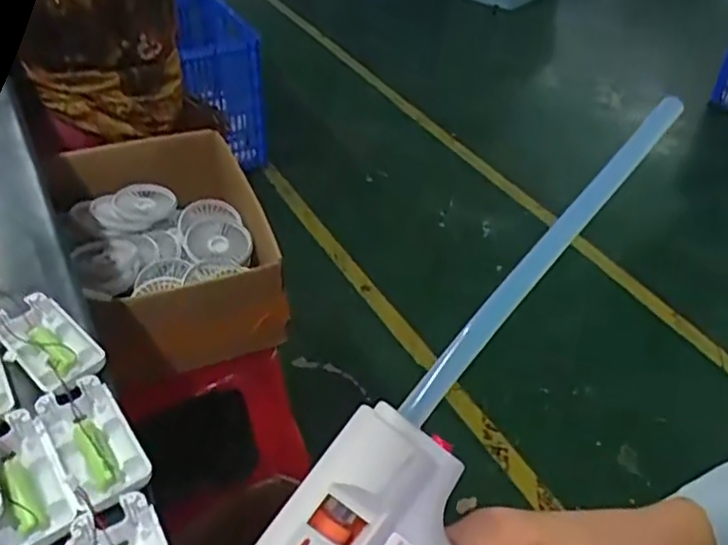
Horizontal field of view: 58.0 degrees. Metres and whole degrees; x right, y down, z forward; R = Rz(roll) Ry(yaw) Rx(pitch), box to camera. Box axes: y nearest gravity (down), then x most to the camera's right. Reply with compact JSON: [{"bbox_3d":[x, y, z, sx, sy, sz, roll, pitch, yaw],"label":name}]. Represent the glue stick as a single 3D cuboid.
[{"bbox_3d":[0.082,-0.009,0.295,0.014,0.011,0.189,37,82,34],"label":"glue stick"}]

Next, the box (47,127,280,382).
[{"bbox_3d":[-0.264,-0.042,0.912,0.226,0.181,0.373,-17,44,-21],"label":"box"}]

